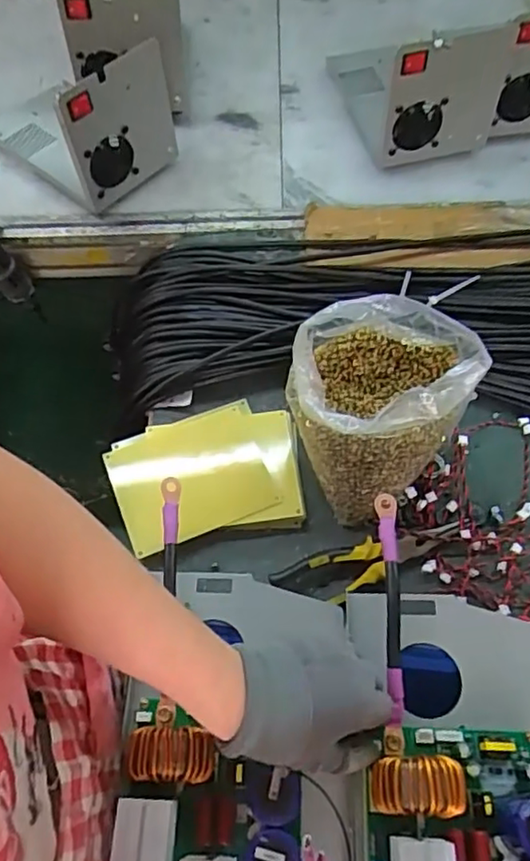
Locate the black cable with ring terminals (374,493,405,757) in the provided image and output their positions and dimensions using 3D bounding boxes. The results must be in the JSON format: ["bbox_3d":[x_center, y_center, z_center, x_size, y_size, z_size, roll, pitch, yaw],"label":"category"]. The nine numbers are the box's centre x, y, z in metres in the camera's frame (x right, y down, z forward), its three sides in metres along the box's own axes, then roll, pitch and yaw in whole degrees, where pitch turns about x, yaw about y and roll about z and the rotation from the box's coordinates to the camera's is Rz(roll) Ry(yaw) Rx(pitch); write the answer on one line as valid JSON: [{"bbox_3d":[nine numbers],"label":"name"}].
[{"bbox_3d":[0.098,0.143,0.480,0.018,0.030,0.189,1,63,3],"label":"black cable with ring terminals"}]

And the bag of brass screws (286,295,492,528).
[{"bbox_3d":[0.107,-0.033,0.606,0.159,0.130,0.145,-34,63,-17],"label":"bag of brass screws"}]

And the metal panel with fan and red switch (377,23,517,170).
[{"bbox_3d":[0.234,-0.428,0.816,0.163,0.167,0.018,-18,59,-9],"label":"metal panel with fan and red switch"}]

